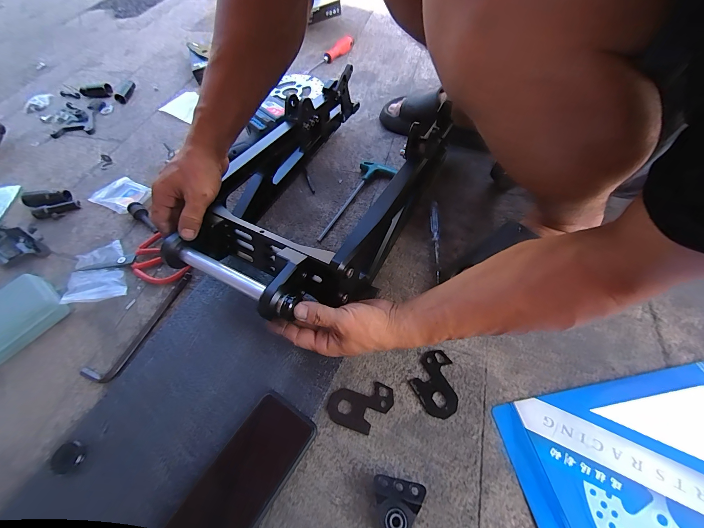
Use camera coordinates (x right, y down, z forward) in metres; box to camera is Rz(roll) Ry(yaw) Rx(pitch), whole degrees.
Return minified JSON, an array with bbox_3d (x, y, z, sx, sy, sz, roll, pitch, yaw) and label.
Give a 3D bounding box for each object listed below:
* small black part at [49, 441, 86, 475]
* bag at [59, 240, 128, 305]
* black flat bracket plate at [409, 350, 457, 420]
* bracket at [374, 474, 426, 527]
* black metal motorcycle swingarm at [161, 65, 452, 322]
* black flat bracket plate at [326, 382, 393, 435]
[{"bbox_3d":[-0.314,0.215,0.342,0.030,0.014,0.030,-8,56,-1],"label":"small black part"},{"bbox_3d":[-0.405,0.012,0.486,0.074,0.022,0.105,-23,58,-11],"label":"bag"},{"bbox_3d":[0.097,0.143,0.371,0.049,0.005,0.075,1,57,5],"label":"black flat bracket plate"},{"bbox_3d":[0.043,0.236,0.299,0.045,0.026,0.047,8,58,9],"label":"bracket"},{"bbox_3d":[-0.041,-0.121,0.487,0.257,0.114,0.450,23,61,18],"label":"black metal motorcycle swingarm"},{"bbox_3d":[0.011,0.168,0.359,0.076,0.004,0.049,-9,56,-2],"label":"black flat bracket plate"}]

